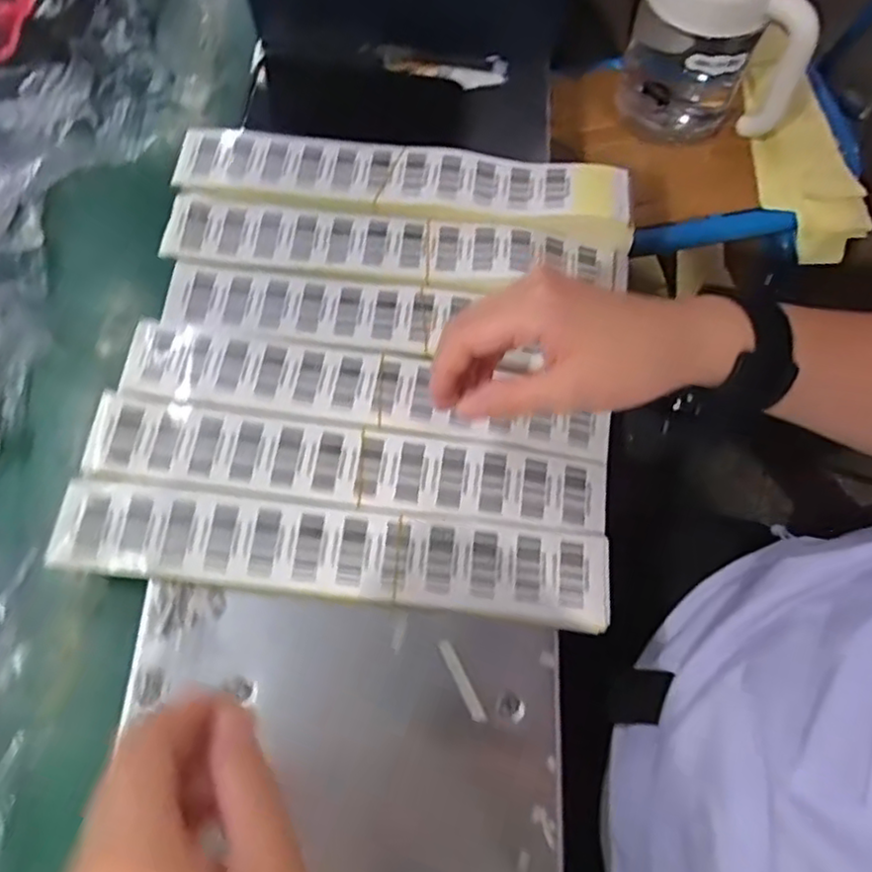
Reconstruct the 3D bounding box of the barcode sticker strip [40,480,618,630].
[{"bbox_3d":[-0.059,0.068,0.390,0.315,0.005,0.051,6,69,1],"label":"barcode sticker strip"}]

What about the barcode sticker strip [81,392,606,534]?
[{"bbox_3d":[-0.056,0.018,0.421,0.320,0.009,0.051,8,66,2],"label":"barcode sticker strip"}]

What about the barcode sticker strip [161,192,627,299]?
[{"bbox_3d":[-0.025,-0.134,0.483,0.329,0.017,0.056,5,66,-1],"label":"barcode sticker strip"}]

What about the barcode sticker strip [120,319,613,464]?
[{"bbox_3d":[-0.045,-0.033,0.445,0.319,0.008,0.055,8,67,2],"label":"barcode sticker strip"}]

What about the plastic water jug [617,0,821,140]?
[{"bbox_3d":[0.233,-0.337,0.546,0.137,0.192,0.094,16,67,4],"label":"plastic water jug"}]

